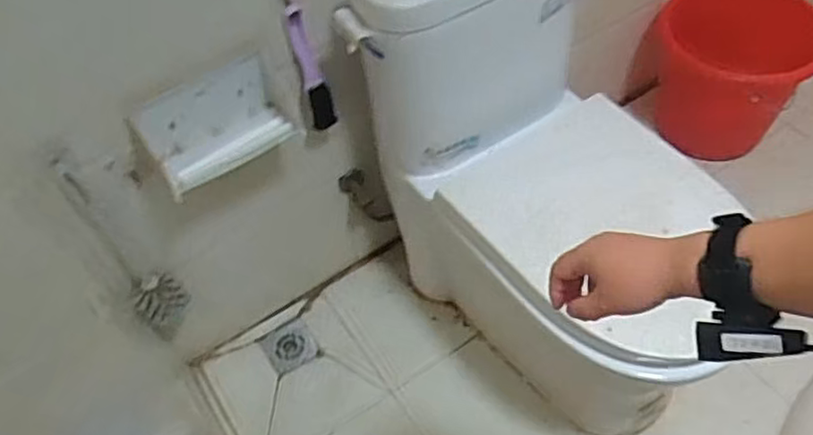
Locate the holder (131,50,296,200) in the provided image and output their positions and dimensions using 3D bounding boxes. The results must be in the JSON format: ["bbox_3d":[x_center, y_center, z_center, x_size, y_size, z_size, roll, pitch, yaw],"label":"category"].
[{"bbox_3d":[-0.274,-0.131,0.958,0.197,0.109,0.091,-30,57,-16],"label":"holder"}]

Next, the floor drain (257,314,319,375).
[{"bbox_3d":[-0.254,0.276,1.422,0.105,0.012,0.104,-30,57,-17],"label":"floor drain"}]

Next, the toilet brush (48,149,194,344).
[{"bbox_3d":[-0.446,0.077,1.070,0.111,0.480,0.082,37,64,27],"label":"toilet brush"}]

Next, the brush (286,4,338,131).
[{"bbox_3d":[-0.145,-0.226,1.023,0.042,0.231,0.019,-11,54,-3],"label":"brush"}]

